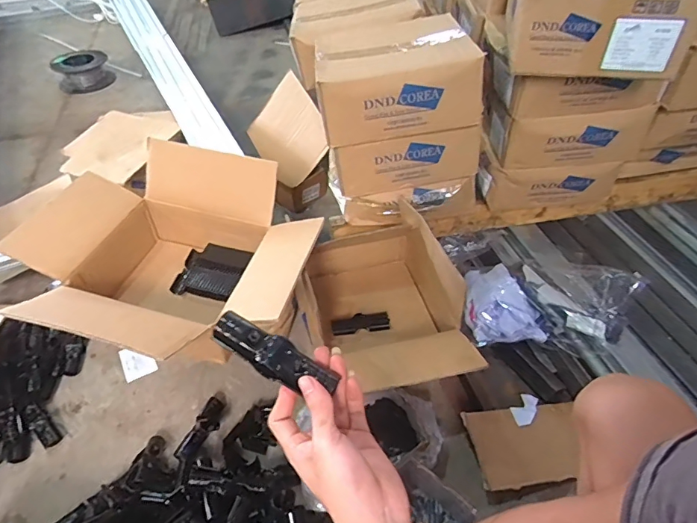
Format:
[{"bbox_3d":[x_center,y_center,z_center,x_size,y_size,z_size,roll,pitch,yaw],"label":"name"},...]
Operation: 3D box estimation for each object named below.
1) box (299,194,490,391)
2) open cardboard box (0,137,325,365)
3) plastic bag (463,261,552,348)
[{"bbox_3d":[0.069,0.090,0.974,0.300,0.222,0.436,-6,45,-5],"label":"box"},{"bbox_3d":[-0.348,0.011,0.897,0.536,0.233,0.450,11,46,12],"label":"open cardboard box"},{"bbox_3d":[0.332,0.081,1.028,0.145,0.089,0.235,-11,46,-10],"label":"plastic bag"}]

